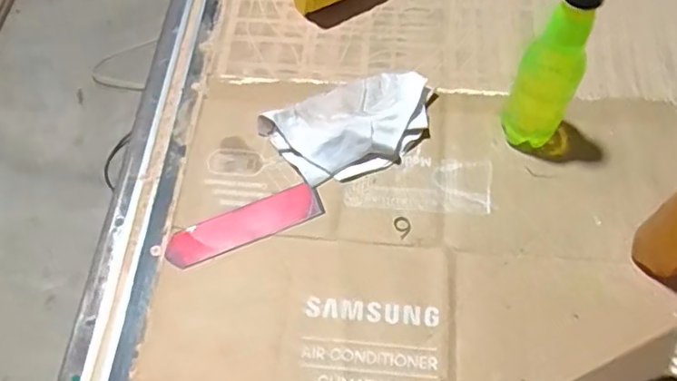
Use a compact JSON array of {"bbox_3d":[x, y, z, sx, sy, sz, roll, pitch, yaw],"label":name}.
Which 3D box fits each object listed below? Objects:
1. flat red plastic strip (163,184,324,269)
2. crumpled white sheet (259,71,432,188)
[{"bbox_3d":[-0.092,0.033,0.564,0.152,0.009,0.043,-23,64,-9],"label":"flat red plastic strip"},{"bbox_3d":[0.019,-0.065,0.592,0.167,0.033,0.095,-24,64,-10],"label":"crumpled white sheet"}]

